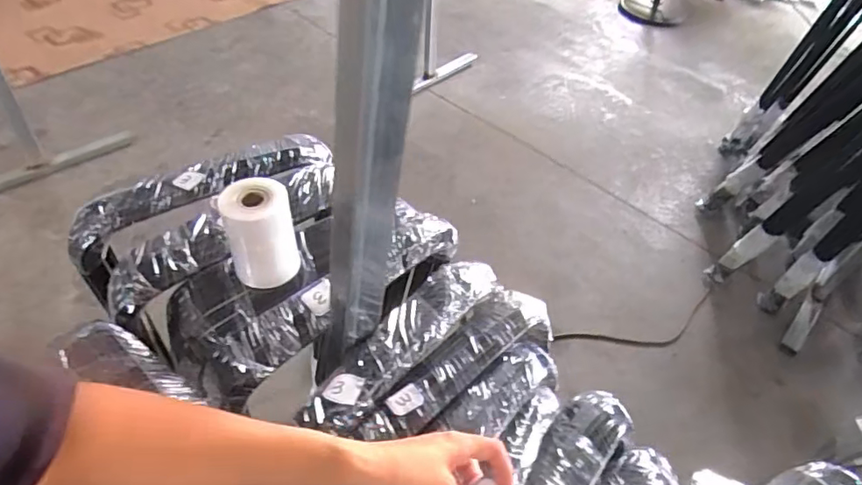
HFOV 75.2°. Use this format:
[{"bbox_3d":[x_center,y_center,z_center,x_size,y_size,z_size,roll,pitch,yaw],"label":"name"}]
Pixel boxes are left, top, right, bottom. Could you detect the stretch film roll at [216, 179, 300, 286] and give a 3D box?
[{"bbox_3d":[-0.183,-0.005,0.608,0.067,0.116,0.070,4,46,-4],"label":"stretch film roll"}]

